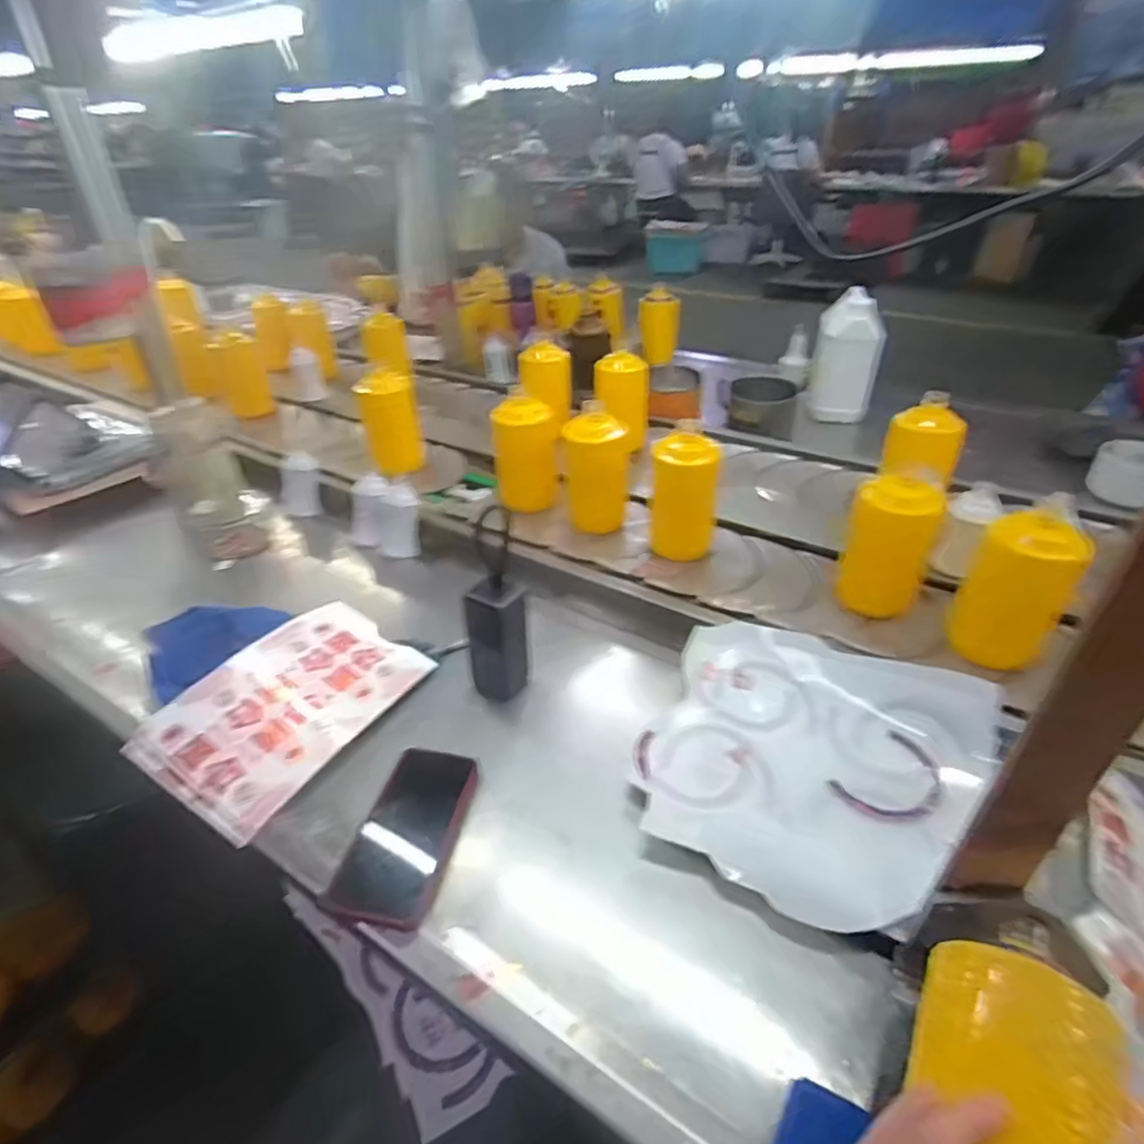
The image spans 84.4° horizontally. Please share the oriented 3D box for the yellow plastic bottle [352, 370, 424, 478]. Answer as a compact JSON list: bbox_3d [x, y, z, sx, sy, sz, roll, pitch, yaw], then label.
[{"bbox_3d":[-0.308,-0.248,1.085,0.090,0.161,0.098,-11,37,-12],"label":"yellow plastic bottle"}]

